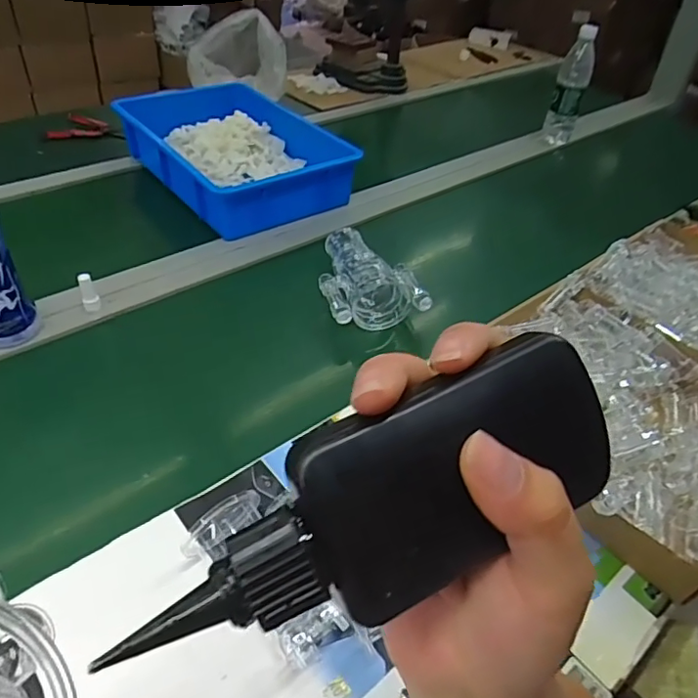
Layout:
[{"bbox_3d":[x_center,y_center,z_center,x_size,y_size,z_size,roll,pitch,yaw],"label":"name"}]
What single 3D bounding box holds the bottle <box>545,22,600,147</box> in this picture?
[{"bbox_3d":[0.491,-0.573,1.220,0.070,0.235,0.070,17,43,14],"label":"bottle"}]

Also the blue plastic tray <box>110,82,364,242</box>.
[{"bbox_3d":[-0.197,-0.351,0.990,0.289,0.106,0.396,-24,50,-29],"label":"blue plastic tray"}]

